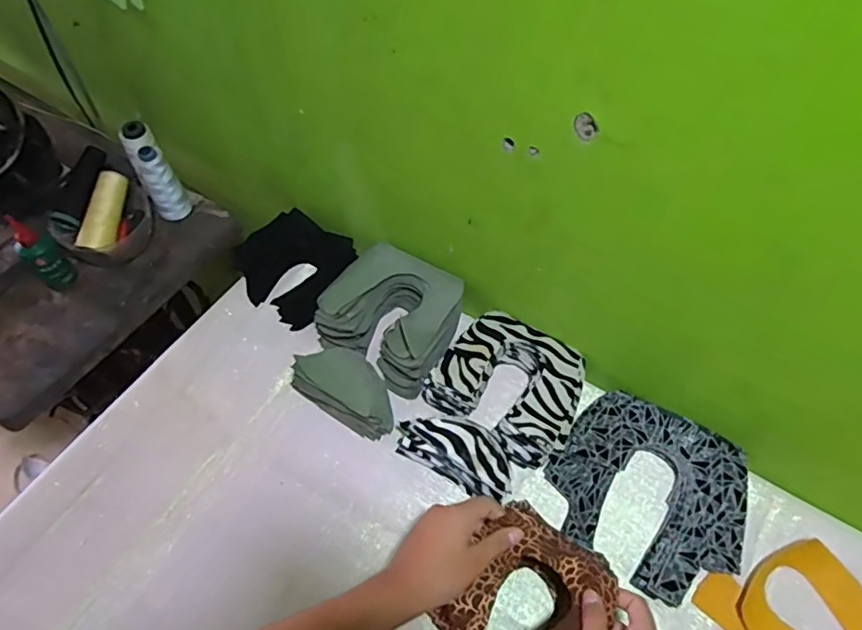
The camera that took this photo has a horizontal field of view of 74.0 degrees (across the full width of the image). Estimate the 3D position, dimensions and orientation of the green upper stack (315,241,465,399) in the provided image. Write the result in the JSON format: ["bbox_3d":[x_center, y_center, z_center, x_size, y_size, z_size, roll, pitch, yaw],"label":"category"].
[{"bbox_3d":[-0.042,-0.001,0.701,0.161,0.058,0.146,31,62,16],"label":"green upper stack"}]

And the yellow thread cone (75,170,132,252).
[{"bbox_3d":[-0.427,-0.136,0.756,0.042,0.043,0.114,15,84,7],"label":"yellow thread cone"}]

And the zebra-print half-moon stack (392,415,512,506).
[{"bbox_3d":[0.028,0.145,0.611,0.133,0.066,0.055,30,62,16],"label":"zebra-print half-moon stack"}]

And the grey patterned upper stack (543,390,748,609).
[{"bbox_3d":[0.230,0.187,0.607,0.191,0.036,0.178,29,62,15],"label":"grey patterned upper stack"}]

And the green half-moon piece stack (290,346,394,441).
[{"bbox_3d":[-0.093,0.081,0.639,0.127,0.065,0.058,32,62,17],"label":"green half-moon piece stack"}]

